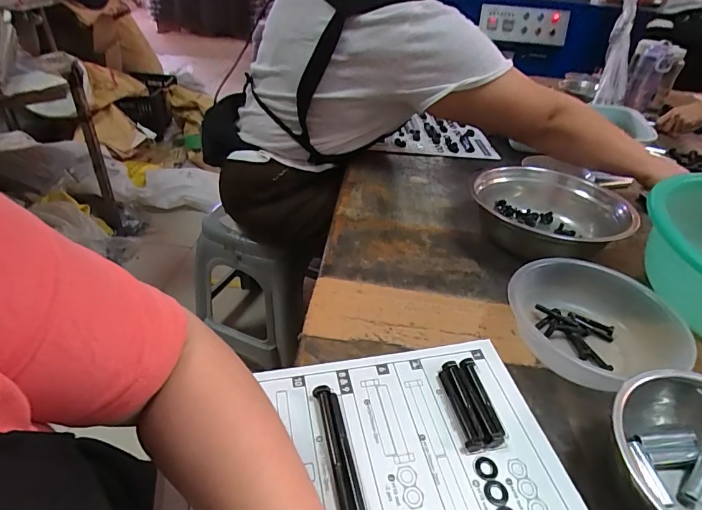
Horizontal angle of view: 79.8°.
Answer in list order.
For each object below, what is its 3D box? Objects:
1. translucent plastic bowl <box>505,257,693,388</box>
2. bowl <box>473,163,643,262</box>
[{"bbox_3d":[0.283,0.082,0.498,0.185,0.075,0.177,33,45,30],"label":"translucent plastic bowl"},{"bbox_3d":[0.314,-0.062,0.676,0.199,0.088,0.211,4,38,-3],"label":"bowl"}]

